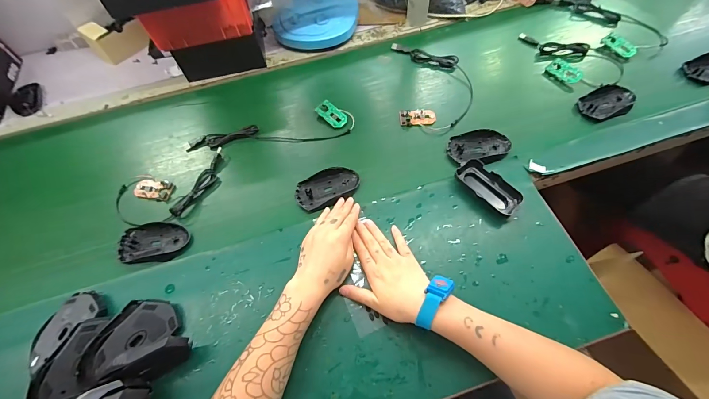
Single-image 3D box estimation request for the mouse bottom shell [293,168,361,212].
[{"bbox_3d":[-0.046,-0.018,0.555,0.112,0.023,0.064,-23,59,-9],"label":"mouse bottom shell"}]

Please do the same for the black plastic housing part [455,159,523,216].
[{"bbox_3d":[0.223,-0.021,0.526,0.104,0.032,0.047,37,68,24],"label":"black plastic housing part"}]

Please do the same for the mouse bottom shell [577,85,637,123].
[{"bbox_3d":[0.491,-0.188,0.611,0.105,0.019,0.066,-26,60,-11],"label":"mouse bottom shell"}]

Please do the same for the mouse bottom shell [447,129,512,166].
[{"bbox_3d":[0.228,-0.095,0.582,0.107,0.014,0.074,-12,58,-2],"label":"mouse bottom shell"}]

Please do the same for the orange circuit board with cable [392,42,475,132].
[{"bbox_3d":[0.166,-0.247,0.670,0.154,0.025,0.245,-3,58,3],"label":"orange circuit board with cable"}]

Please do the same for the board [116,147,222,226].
[{"bbox_3d":[-0.328,-0.018,0.567,0.190,0.017,0.112,-19,59,-6],"label":"board"}]

